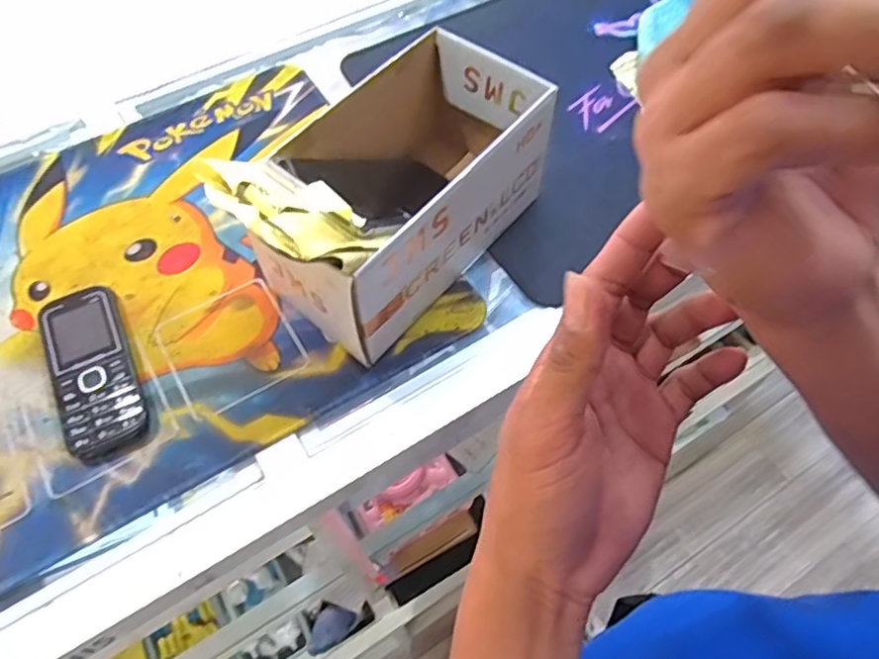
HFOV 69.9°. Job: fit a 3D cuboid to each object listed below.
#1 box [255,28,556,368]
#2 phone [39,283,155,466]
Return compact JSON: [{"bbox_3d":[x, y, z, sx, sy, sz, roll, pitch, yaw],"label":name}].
[{"bbox_3d":[-0.018,-0.084,0.392,0.092,0.096,0.178,35,66,18],"label":"box"},{"bbox_3d":[-0.208,0.024,0.379,0.046,0.014,0.113,-25,64,-13],"label":"phone"}]

